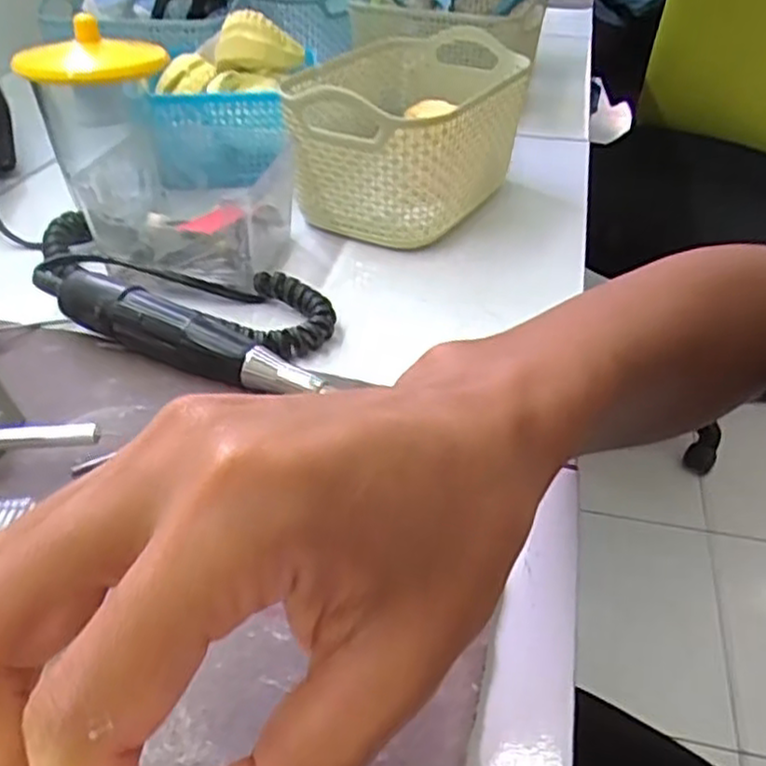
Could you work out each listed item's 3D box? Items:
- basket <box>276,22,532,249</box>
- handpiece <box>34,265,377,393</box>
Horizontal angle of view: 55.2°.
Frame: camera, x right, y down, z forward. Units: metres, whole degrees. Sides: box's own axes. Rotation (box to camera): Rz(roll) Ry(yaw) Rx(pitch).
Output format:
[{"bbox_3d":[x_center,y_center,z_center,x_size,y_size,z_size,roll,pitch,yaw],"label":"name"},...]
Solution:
[{"bbox_3d":[0.020,-0.166,0.485,0.129,0.087,0.191,10,37,12],"label":"basket"},{"bbox_3d":[-0.100,-0.025,0.342,0.187,0.030,0.033,20,41,25],"label":"handpiece"}]

